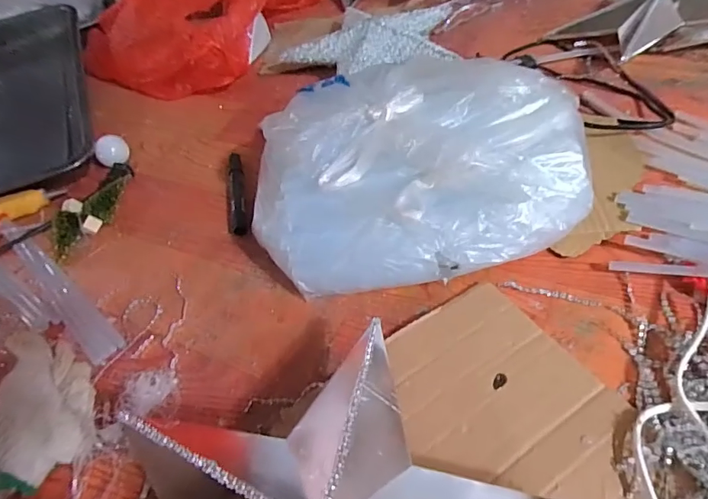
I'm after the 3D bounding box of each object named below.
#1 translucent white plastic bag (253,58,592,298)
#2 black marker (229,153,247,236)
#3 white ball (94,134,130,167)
[{"bbox_3d":[0.052,-0.078,0.434,0.287,0.098,0.226,-5,47,7],"label":"translucent white plastic bag"},{"bbox_3d":[-0.129,-0.067,0.518,0.018,0.015,0.136,-13,47,-1],"label":"black marker"},{"bbox_3d":[-0.296,-0.122,0.569,0.037,0.029,0.037,-30,50,-15],"label":"white ball"}]

